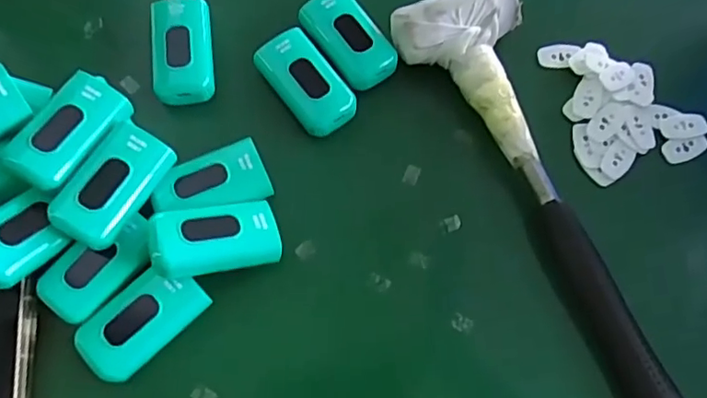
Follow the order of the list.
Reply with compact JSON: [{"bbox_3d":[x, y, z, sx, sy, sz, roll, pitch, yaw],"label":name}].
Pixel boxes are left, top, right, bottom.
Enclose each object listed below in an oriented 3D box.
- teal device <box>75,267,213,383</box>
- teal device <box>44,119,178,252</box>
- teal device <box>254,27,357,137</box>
[{"bbox_3d":[-0.112,0.064,0.301,0.065,0.017,0.035,-42,75,-18],"label":"teal device"},{"bbox_3d":[-0.129,-0.006,0.308,0.034,0.026,0.067,27,68,8],"label":"teal device"},{"bbox_3d":[-0.029,-0.072,0.351,0.037,0.015,0.068,-34,73,-16],"label":"teal device"}]

